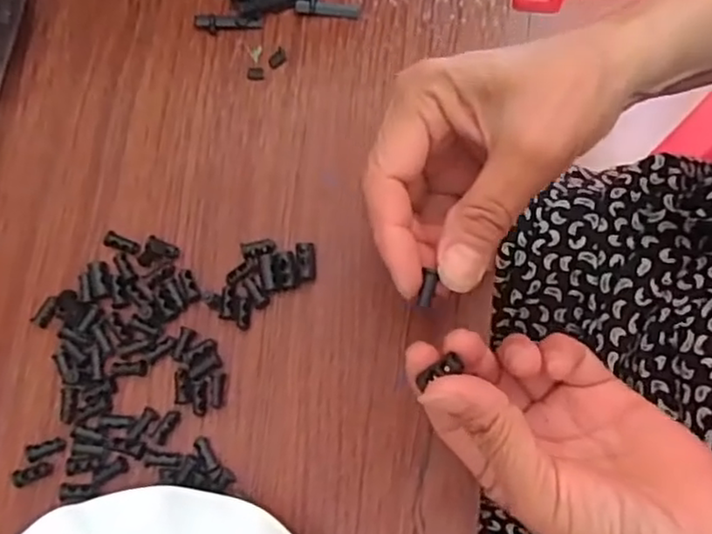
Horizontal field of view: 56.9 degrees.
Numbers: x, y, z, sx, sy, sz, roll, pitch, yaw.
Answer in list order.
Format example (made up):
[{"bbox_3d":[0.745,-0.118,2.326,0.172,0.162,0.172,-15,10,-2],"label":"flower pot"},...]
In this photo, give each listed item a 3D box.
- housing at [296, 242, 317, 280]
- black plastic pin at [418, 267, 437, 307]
[{"bbox_3d":[-0.025,-0.003,0.327,0.009,0.004,0.019,-8,77,2],"label":"housing"},{"bbox_3d":[0.027,0.007,0.245,0.005,0.004,0.016,12,75,3],"label":"black plastic pin"}]

